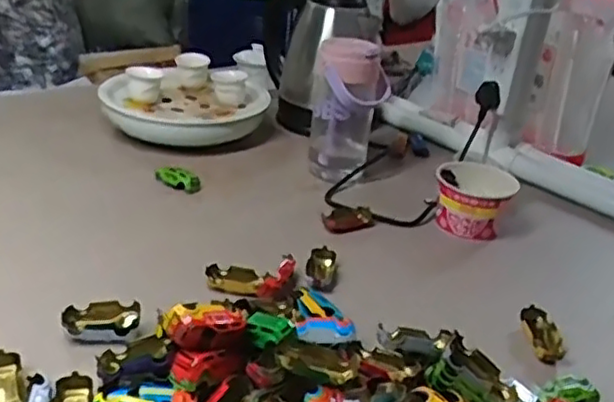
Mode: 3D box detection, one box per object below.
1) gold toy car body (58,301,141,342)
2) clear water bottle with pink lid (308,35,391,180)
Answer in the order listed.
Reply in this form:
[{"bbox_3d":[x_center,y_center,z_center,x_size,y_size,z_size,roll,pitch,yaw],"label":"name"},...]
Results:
[{"bbox_3d":[-0.178,0.106,0.594,0.063,0.023,0.033,4,25,-3],"label":"gold toy car body"},{"bbox_3d":[0.055,-0.116,0.902,0.098,0.179,0.070,6,25,2],"label":"clear water bottle with pink lid"}]

